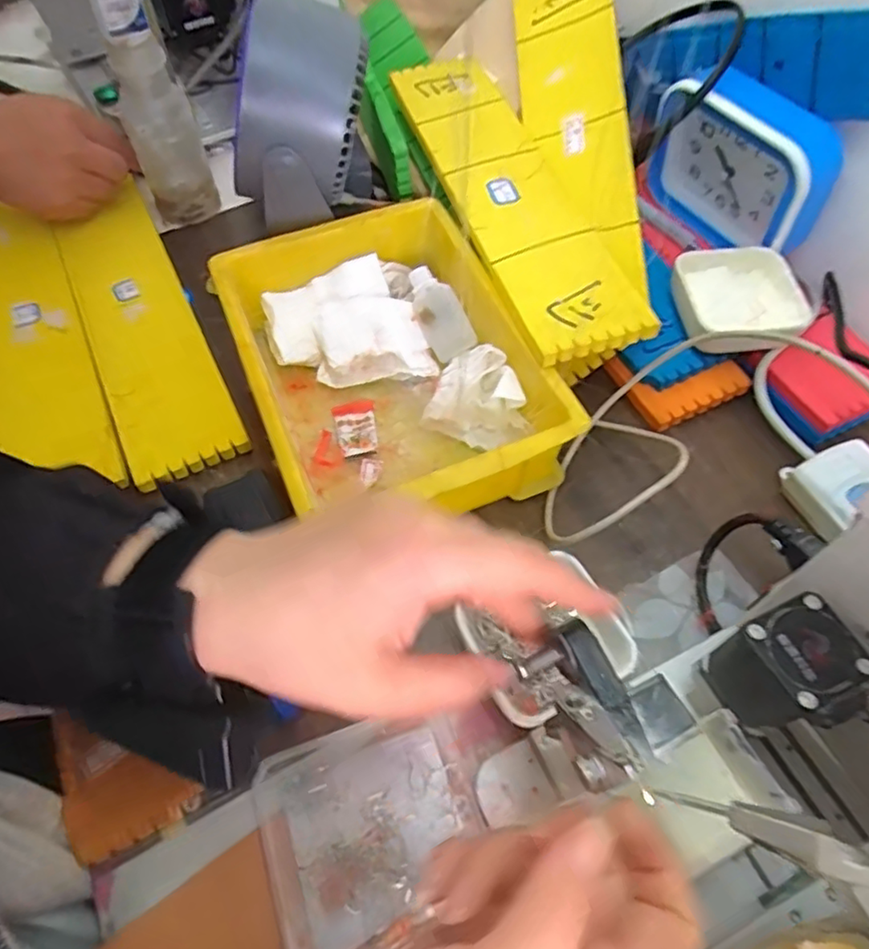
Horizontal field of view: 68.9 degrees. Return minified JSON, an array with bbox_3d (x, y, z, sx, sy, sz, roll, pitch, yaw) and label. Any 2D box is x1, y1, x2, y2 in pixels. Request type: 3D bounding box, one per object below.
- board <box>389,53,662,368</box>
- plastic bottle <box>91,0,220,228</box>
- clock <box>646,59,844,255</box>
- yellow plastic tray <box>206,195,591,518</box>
[{"bbox_3d":[0.053,-0.222,0.484,0.083,0.013,0.350,-16,60,-9],"label":"board"},{"bbox_3d":[-0.233,-0.303,0.521,0.056,0.193,0.048,-22,61,-12],"label":"plastic bottle"},{"bbox_3d":[0.230,-0.232,0.497,0.051,0.110,0.141,-30,63,-16],"label":"clock"},{"bbox_3d":[-0.035,-0.075,0.444,0.187,0.071,0.253,-25,62,-14],"label":"yellow plastic tray"}]

